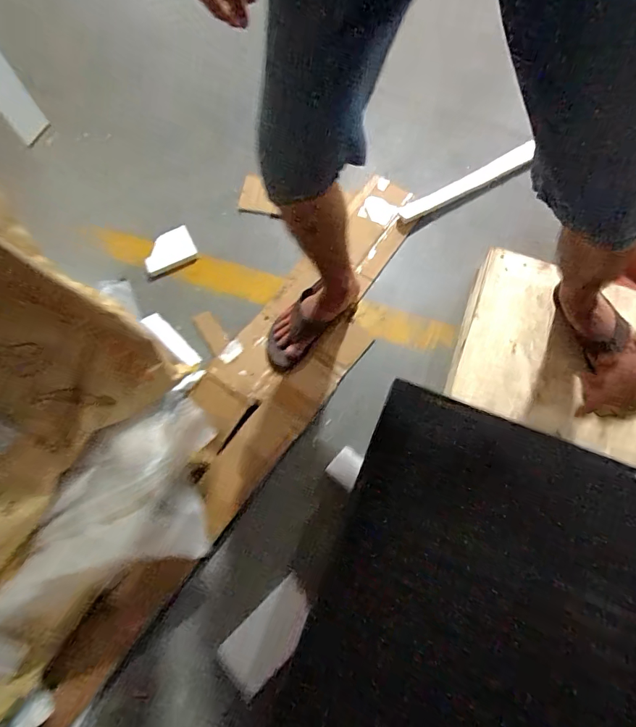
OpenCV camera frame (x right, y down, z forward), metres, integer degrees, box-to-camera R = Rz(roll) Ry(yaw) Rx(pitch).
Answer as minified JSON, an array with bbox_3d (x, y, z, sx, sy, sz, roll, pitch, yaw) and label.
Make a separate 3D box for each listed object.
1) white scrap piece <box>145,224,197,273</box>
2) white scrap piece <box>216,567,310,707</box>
[{"bbox_3d":[-0.385,-0.293,1.098,0.133,0.018,0.091,-31,70,-10],"label":"white scrap piece"},{"bbox_3d":[-0.086,0.482,0.761,0.184,0.006,0.095,-43,67,-11],"label":"white scrap piece"}]

